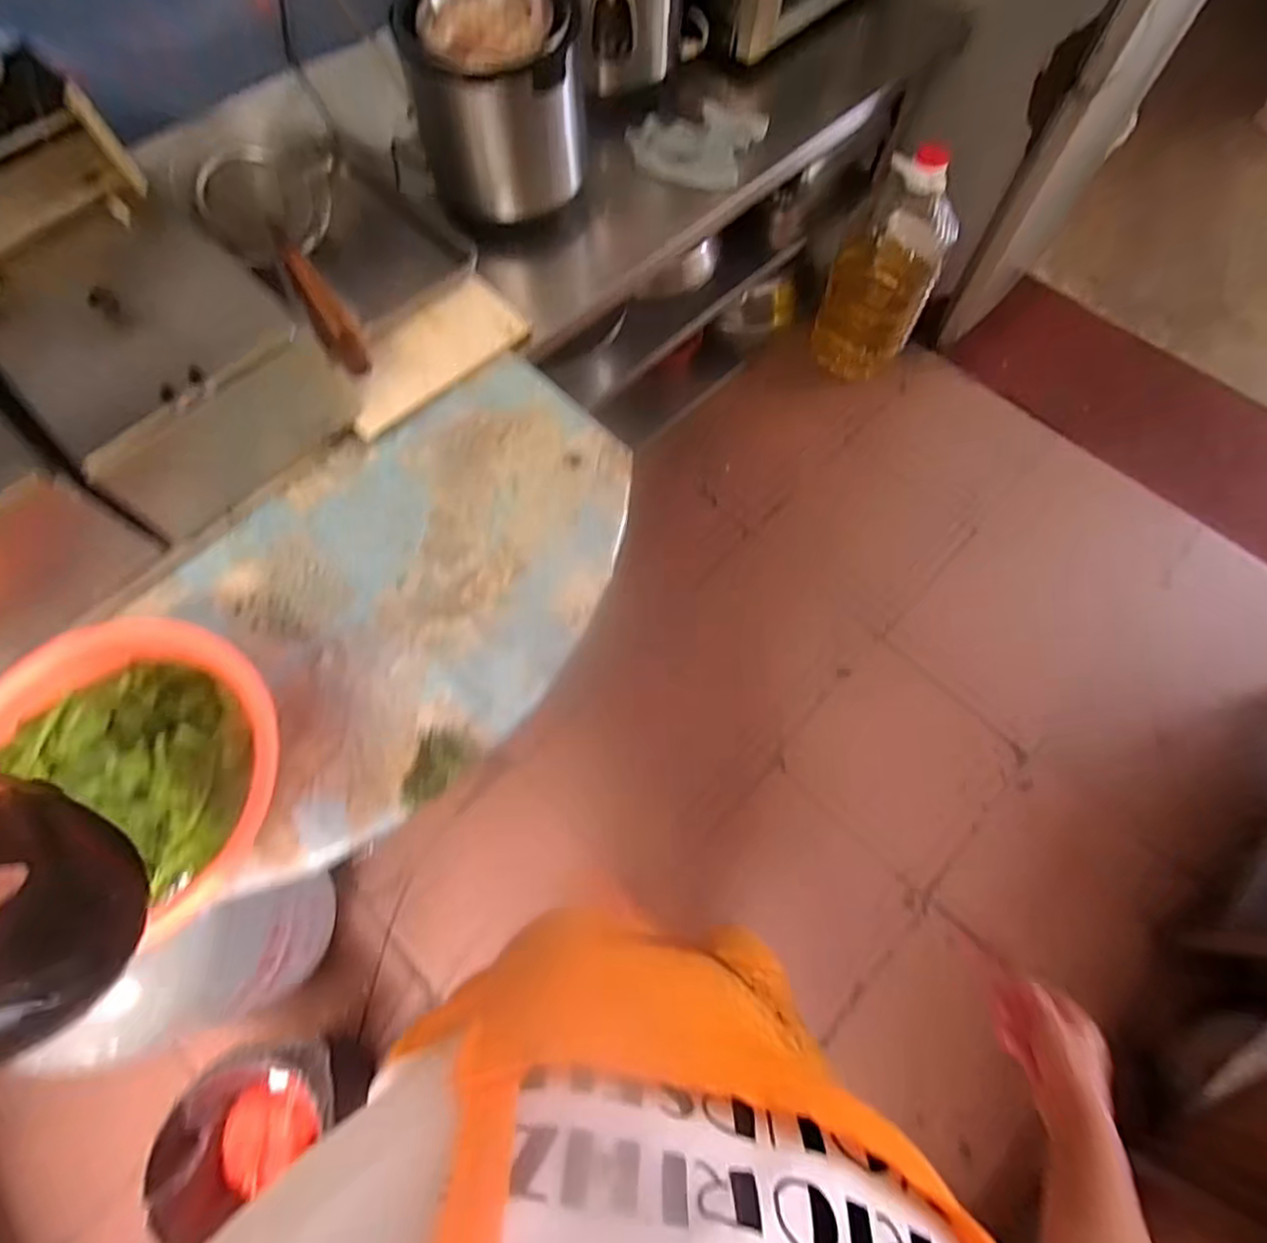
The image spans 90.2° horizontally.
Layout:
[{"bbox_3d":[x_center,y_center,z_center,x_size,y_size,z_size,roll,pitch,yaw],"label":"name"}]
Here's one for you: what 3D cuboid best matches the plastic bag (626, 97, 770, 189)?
[{"bbox_3d":[0.119,-0.874,1.153,0.249,0.043,0.183,3,68,1],"label":"plastic bag"}]

